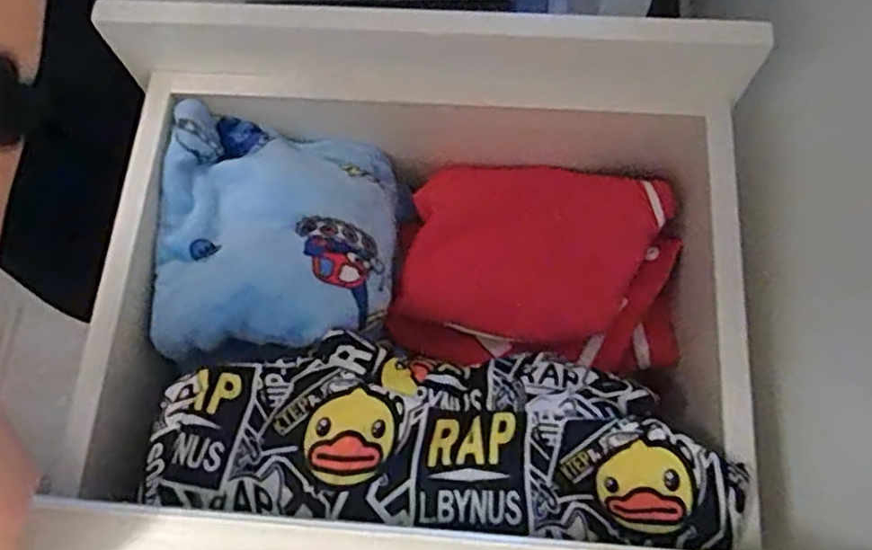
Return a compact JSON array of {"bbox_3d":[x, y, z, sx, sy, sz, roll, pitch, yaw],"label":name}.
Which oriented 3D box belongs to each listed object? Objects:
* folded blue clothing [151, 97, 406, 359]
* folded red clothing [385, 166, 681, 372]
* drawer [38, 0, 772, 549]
[{"bbox_3d":[-0.125,-0.029,0.570,0.182,0.100,0.199,1,70,2],"label":"folded blue clothing"},{"bbox_3d":[0.082,-0.014,0.590,0.228,0.050,0.170,2,70,3],"label":"folded red clothing"},{"bbox_3d":[-0.013,-0.003,0.524,0.450,0.167,0.338,4,70,3],"label":"drawer"}]

